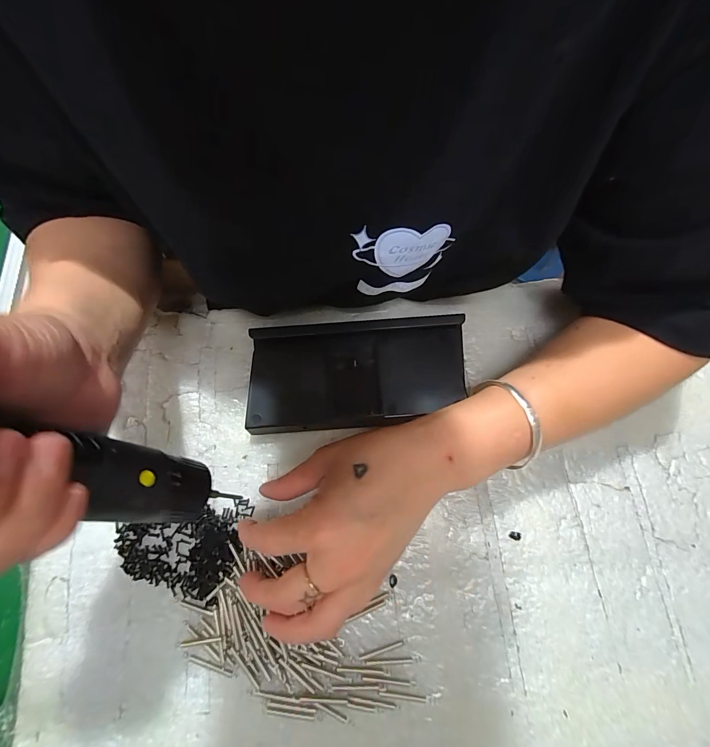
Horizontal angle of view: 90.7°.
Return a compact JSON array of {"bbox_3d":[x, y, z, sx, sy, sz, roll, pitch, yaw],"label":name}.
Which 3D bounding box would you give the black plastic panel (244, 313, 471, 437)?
[{"bbox_3d":[0.002,0.000,0.276,0.165,0.025,0.084,-3,74,1],"label":"black plastic panel"}]

